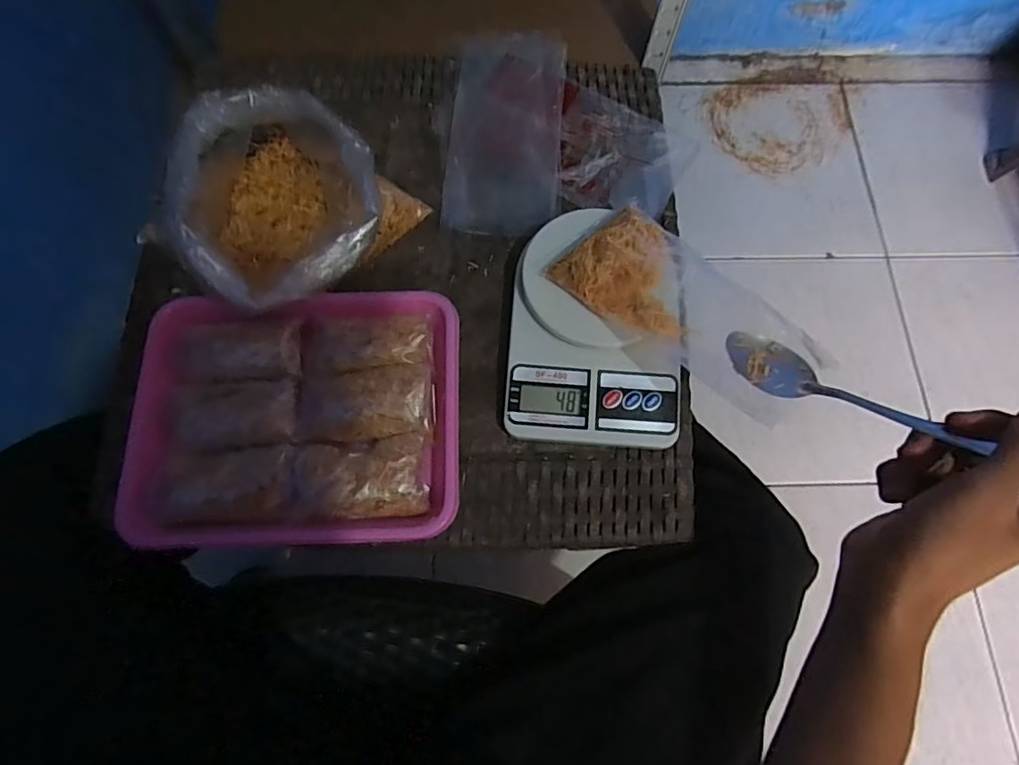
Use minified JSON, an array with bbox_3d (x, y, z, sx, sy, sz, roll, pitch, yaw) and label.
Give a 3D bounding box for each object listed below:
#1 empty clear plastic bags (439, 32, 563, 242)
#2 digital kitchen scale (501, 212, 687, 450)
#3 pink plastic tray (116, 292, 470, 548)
[{"bbox_3d":[-0.003,-0.224,0.478,0.096,0.010,0.201,4,73,3],"label":"empty clear plastic bags"},{"bbox_3d":[0.065,-0.042,0.407,0.126,0.033,0.173,4,73,3],"label":"digital kitchen scale"},{"bbox_3d":[-0.145,0.025,0.391,0.217,0.052,0.175,-2,73,1],"label":"pink plastic tray"}]

